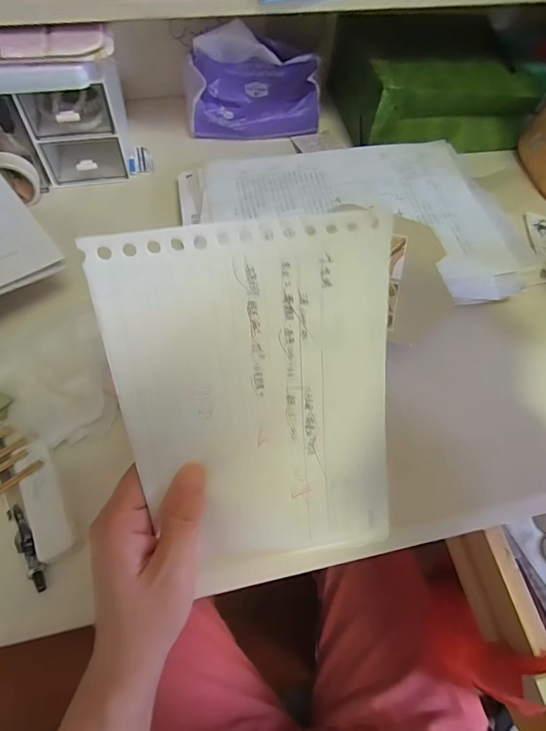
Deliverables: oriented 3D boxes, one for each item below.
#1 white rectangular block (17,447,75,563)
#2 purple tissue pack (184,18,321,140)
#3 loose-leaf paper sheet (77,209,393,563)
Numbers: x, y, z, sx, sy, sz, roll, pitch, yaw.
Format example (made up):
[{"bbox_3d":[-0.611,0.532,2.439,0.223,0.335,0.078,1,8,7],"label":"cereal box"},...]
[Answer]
[{"bbox_3d":[-0.148,0.086,0.269,0.021,0.009,0.073,-20,62,-14],"label":"white rectangular block"},{"bbox_3d":[-0.021,-0.318,0.482,0.154,0.080,0.084,-7,60,-7],"label":"purple tissue pack"},{"bbox_3d":[-0.004,0.023,0.210,0.131,0.179,0.018,-8,24,-8],"label":"loose-leaf paper sheet"}]

